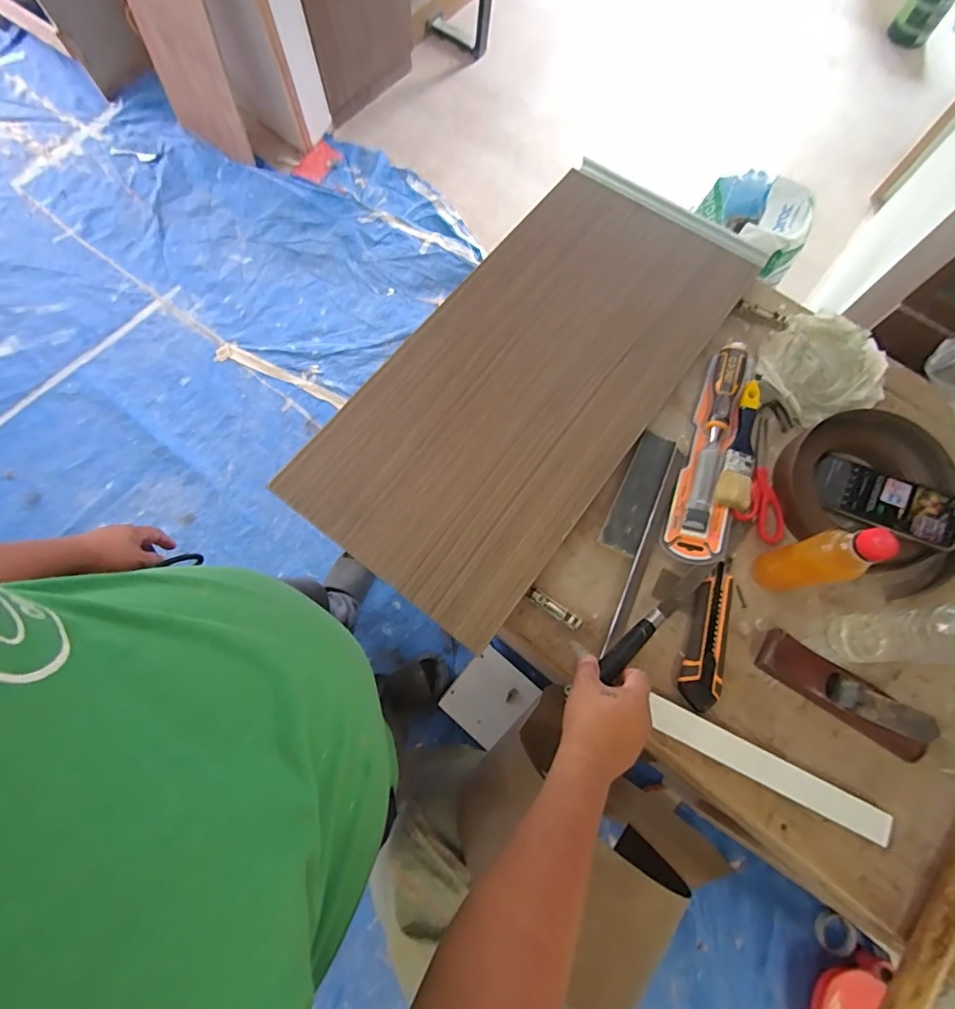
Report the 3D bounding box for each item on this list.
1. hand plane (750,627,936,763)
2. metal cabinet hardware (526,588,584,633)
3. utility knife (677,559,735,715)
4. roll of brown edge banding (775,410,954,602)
[{"bbox_3d":[0.425,0.218,0.546,0.197,0.059,0.055,33,76,8],"label":"hand plane"},{"bbox_3d":[0.092,0.125,0.577,0.071,0.016,0.015,36,76,9],"label":"metal cabinet hardware"},{"bbox_3d":[0.281,0.157,0.581,0.045,0.024,0.172,19,74,5],"label":"utility knife"},{"bbox_3d":[0.514,-0.010,0.620,0.238,0.059,0.210,30,75,8],"label":"roll of brown edge banding"}]

